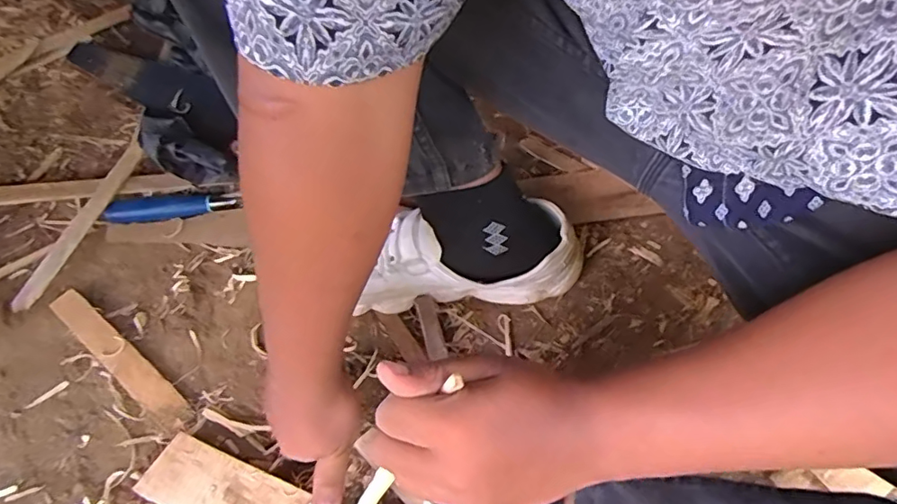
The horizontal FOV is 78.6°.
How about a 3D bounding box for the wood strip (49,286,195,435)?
[{"bbox_3d":[-0.318,0.100,0.528,0.194,0.009,0.028,36,65,15],"label":"wood strip"}]

